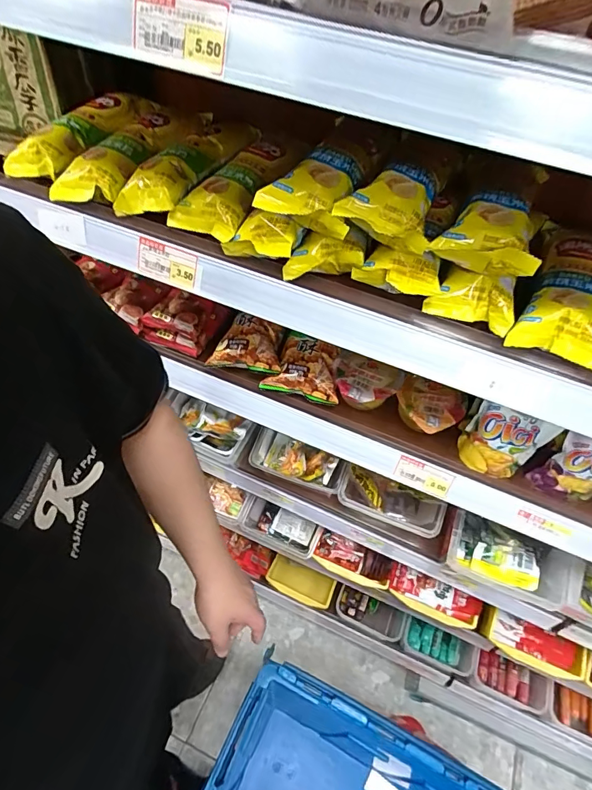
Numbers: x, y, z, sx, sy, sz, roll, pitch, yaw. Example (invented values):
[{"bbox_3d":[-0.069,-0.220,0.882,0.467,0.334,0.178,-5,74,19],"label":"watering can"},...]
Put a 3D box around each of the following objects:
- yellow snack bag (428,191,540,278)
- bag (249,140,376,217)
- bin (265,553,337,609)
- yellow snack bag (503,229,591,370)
[{"bbox_3d":[0.158,-0.131,0.359,0.076,0.042,0.064,21,56,11],"label":"yellow snack bag"},{"bbox_3d":[0.025,-0.192,0.385,0.059,0.030,0.114,33,57,17],"label":"bag"},{"bbox_3d":[0.011,0.484,1.127,0.171,0.040,0.074,22,56,11],"label":"bin"},{"bbox_3d":[0.262,-0.100,0.403,0.073,0.035,0.179,29,58,15],"label":"yellow snack bag"}]

